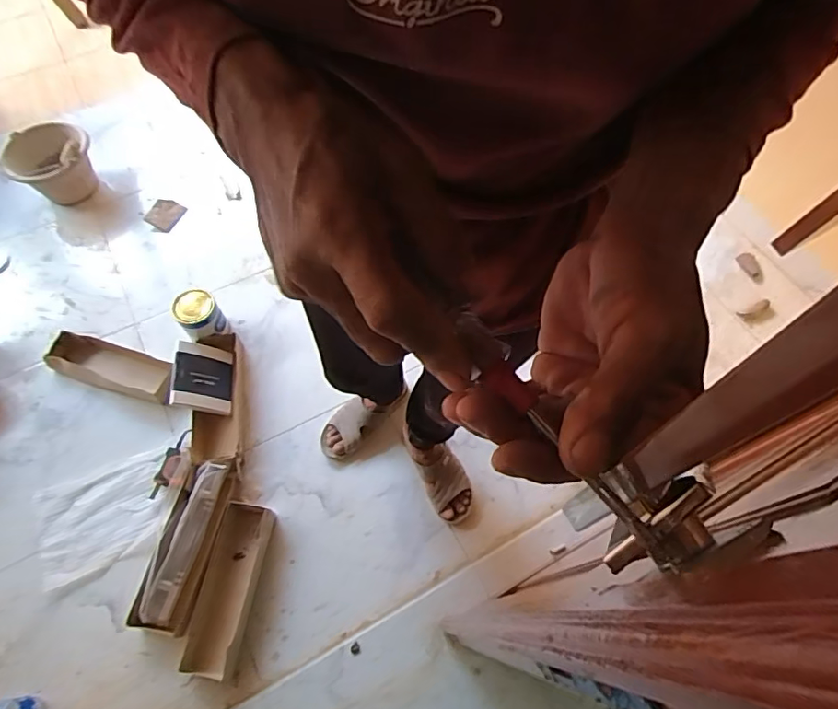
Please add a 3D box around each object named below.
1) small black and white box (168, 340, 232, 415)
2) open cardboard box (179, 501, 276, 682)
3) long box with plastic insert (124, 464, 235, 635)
[{"bbox_3d":[-0.555,0.052,1.336,0.145,0.038,0.188,9,56,-35],"label":"small black and white box"},{"bbox_3d":[-0.410,0.506,1.146,0.113,0.071,0.338,8,63,4],"label":"open cardboard box"},{"bbox_3d":[-0.514,0.419,1.180,0.121,0.053,0.366,11,63,5],"label":"long box with plastic insert"}]

